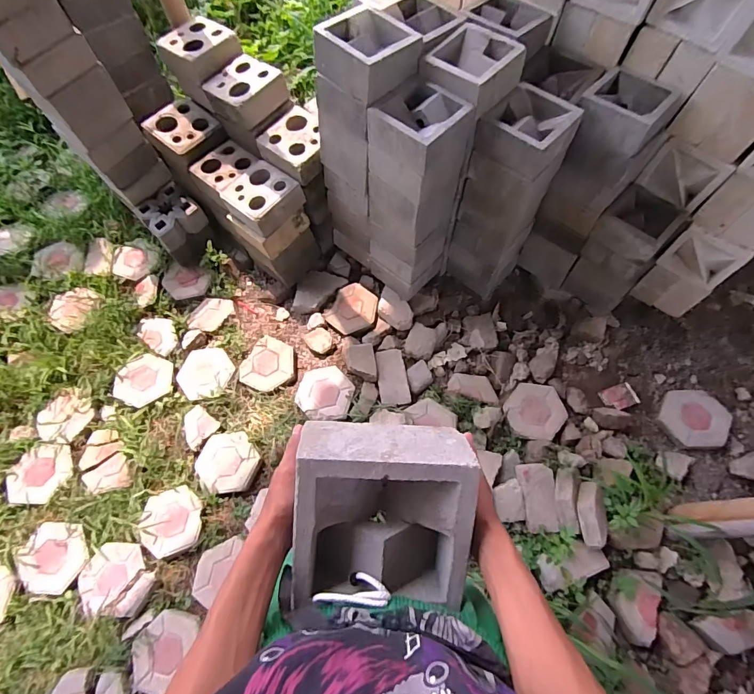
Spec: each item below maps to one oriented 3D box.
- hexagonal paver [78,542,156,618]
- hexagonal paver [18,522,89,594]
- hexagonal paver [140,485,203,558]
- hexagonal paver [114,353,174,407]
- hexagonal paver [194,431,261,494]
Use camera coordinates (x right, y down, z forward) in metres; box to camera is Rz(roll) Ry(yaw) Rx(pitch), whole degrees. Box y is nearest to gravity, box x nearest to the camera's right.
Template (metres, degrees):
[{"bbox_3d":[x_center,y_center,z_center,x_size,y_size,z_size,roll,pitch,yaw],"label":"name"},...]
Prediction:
[{"bbox_3d":[-0.795,0.706,1.274,0.205,0.026,0.192,4,66,3],"label":"hexagonal paver"},{"bbox_3d":[-1.004,0.650,1.298,0.186,0.031,0.191,34,71,15],"label":"hexagonal paver"},{"bbox_3d":[-0.663,0.561,1.351,0.186,0.033,0.201,-21,68,-8],"label":"hexagonal paver"},{"bbox_3d":[-0.858,0.125,1.549,0.190,0.033,0.195,22,69,11],"label":"hexagonal paver"},{"bbox_3d":[-0.515,0.394,1.427,0.208,0.048,0.199,0,72,-1],"label":"hexagonal paver"}]

